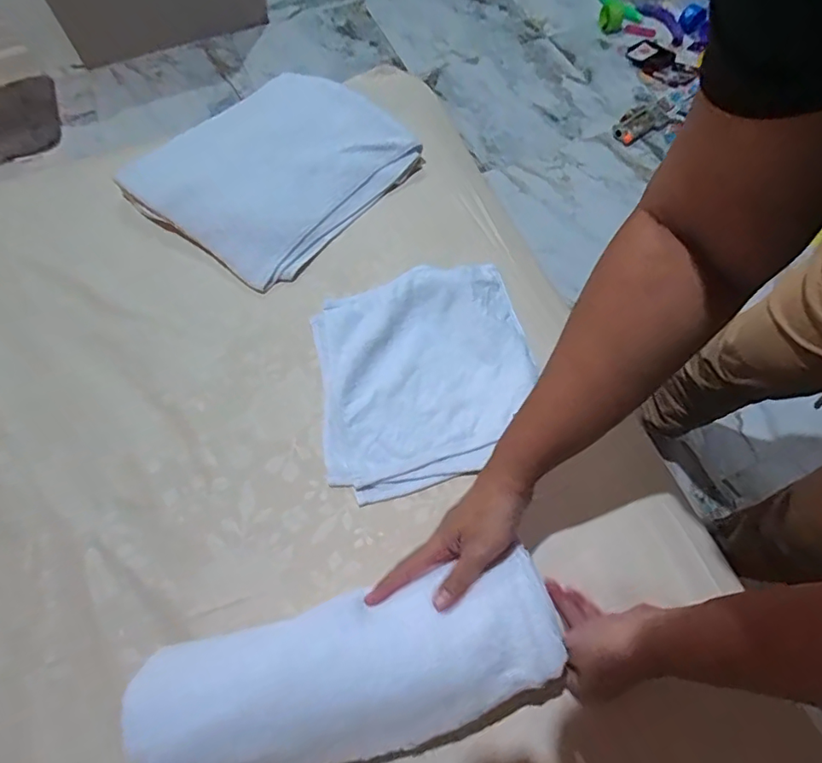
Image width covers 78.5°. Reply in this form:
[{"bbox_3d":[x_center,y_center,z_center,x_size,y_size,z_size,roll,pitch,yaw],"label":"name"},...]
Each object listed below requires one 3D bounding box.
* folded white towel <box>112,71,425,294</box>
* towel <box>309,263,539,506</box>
[{"bbox_3d":[-0.186,-0.310,0.717,0.278,0.054,0.346,36,69,19],"label":"folded white towel"},{"bbox_3d":[0.017,-0.017,0.583,0.251,0.037,0.268,-10,63,-3],"label":"towel"}]

